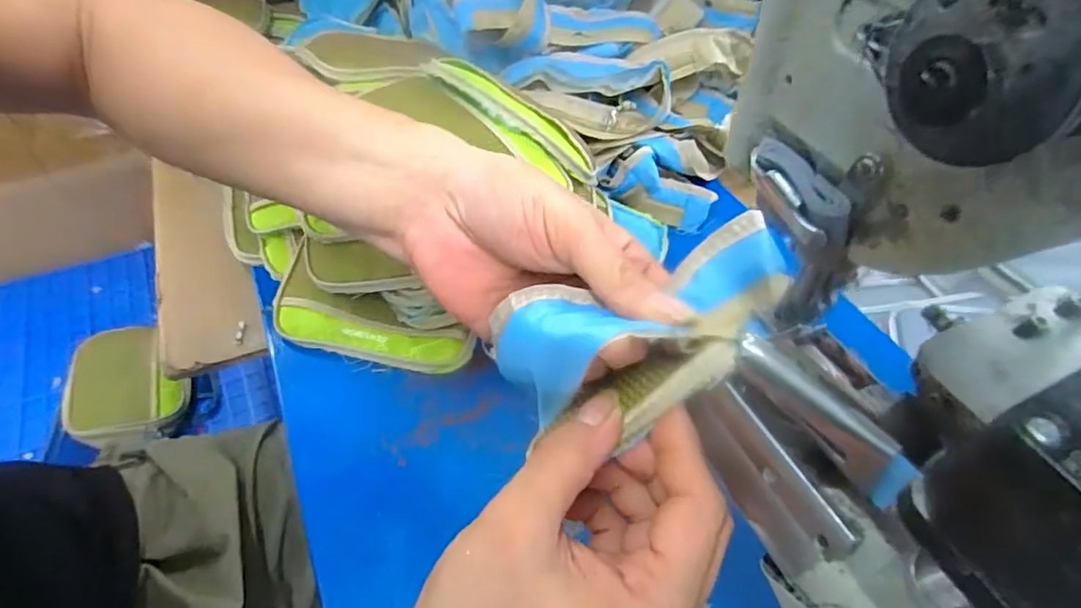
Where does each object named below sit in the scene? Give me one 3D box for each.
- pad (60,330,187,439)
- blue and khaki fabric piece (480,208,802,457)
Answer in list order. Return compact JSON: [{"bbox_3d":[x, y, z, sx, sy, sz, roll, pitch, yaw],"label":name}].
[{"bbox_3d":[-0.626,0.111,0.851,0.169,0.020,0.163,-10,66,-16],"label":"pad"},{"bbox_3d":[0.044,0.011,0.227,0.127,0.051,0.064,-23,52,3],"label":"blue and khaki fabric piece"}]

